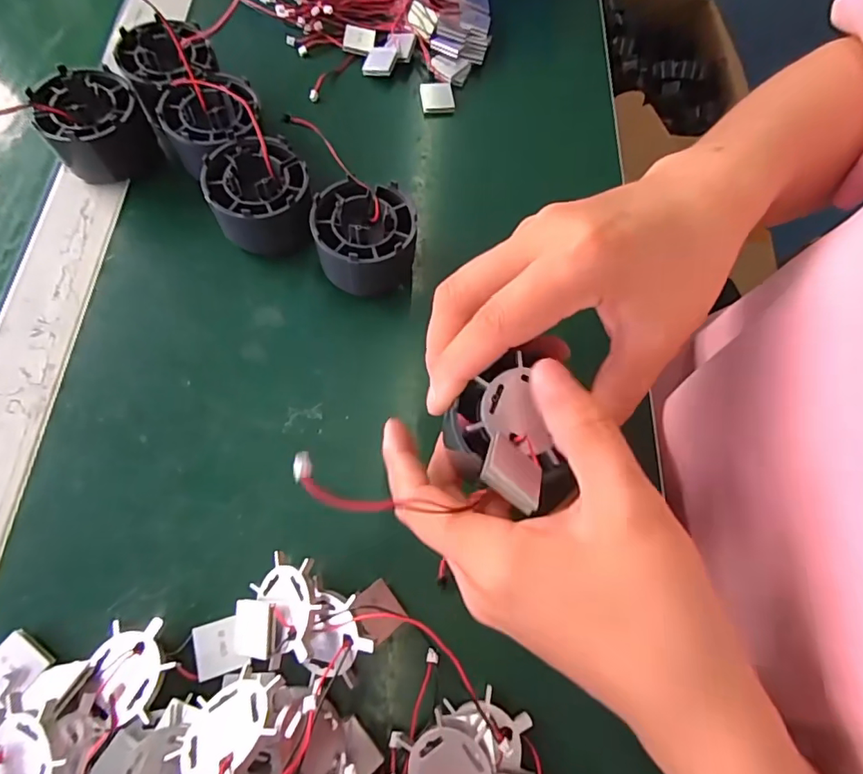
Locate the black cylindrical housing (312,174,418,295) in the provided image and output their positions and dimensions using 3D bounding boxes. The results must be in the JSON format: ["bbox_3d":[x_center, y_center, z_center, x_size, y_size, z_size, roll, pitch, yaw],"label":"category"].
[{"bbox_3d":[-0.034,-0.075,0.260,0.049,0.041,0.050,1,68,-4],"label":"black cylindrical housing"}]

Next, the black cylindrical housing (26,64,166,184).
[{"bbox_3d":[-0.183,-0.140,0.274,0.049,0.041,0.053,1,68,-4],"label":"black cylindrical housing"}]

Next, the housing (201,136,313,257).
[{"bbox_3d":[-0.090,-0.100,0.264,0.049,0.042,0.051,1,68,-4],"label":"housing"}]

